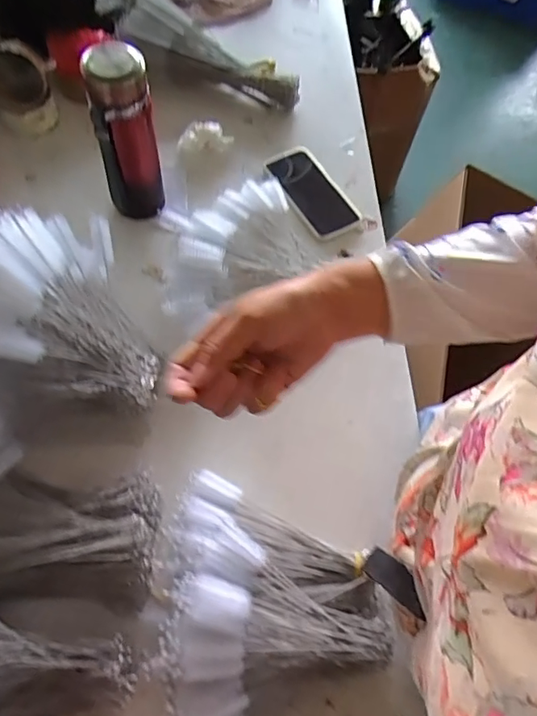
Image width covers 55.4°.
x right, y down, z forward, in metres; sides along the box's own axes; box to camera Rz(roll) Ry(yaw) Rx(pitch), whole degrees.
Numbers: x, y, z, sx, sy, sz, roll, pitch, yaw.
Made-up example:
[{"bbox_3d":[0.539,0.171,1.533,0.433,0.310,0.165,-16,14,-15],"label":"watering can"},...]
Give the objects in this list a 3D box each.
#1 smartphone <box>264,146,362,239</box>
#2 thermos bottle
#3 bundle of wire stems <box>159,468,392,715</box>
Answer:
[{"bbox_3d":[0.063,-0.250,0.762,0.082,0.013,0.163,-29,76,-18],"label":"smartphone"},{"bbox_3d":[-0.169,-0.253,0.631,0.065,0.225,0.074,-4,64,-5],"label":"thermos bottle"},{"bbox_3d":[0.010,0.224,0.485,0.199,0.052,0.222,13,49,-18],"label":"bundle of wire stems"}]

